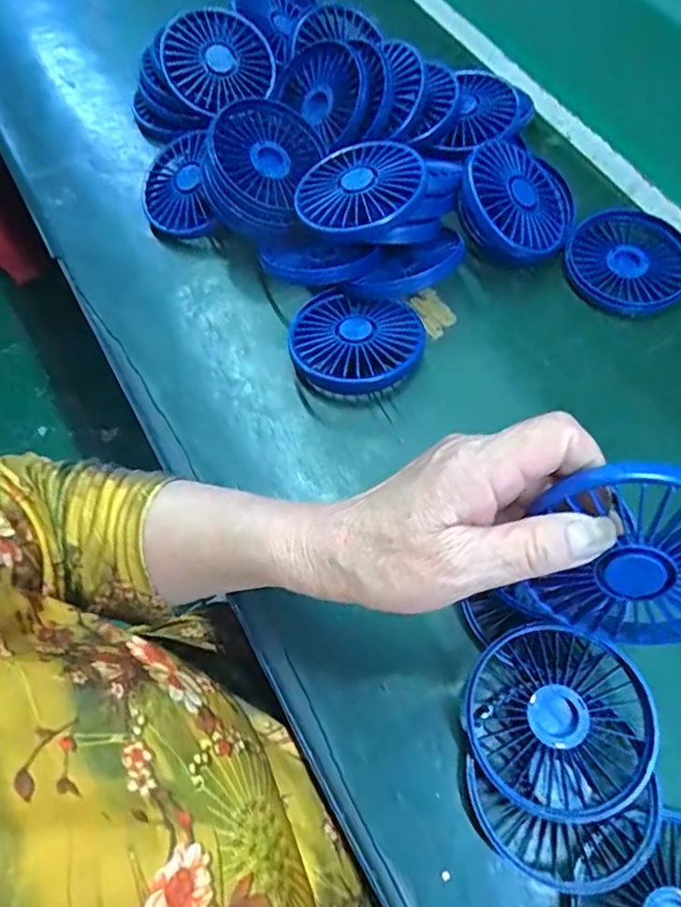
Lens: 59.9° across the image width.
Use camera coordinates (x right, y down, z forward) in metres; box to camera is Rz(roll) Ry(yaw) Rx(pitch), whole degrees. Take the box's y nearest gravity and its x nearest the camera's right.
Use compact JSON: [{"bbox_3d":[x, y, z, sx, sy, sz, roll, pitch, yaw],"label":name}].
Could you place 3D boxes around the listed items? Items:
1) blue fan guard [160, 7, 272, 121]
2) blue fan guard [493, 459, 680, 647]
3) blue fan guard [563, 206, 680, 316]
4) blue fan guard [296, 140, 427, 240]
[{"bbox_3d":[-0.100,-0.318,0.485,0.087,0.073,0.019,-3,18,-22],"label":"blue fan guard"},{"bbox_3d":[0.116,0.044,0.232,0.080,0.090,0.012,17,39,11],"label":"blue fan guard"},{"bbox_3d":[0.213,-0.142,0.435,0.085,0.014,0.086,-1,65,2],"label":"blue fan guard"},{"bbox_3d":[0.013,-0.179,0.400,0.085,0.015,0.084,0,65,16],"label":"blue fan guard"}]

